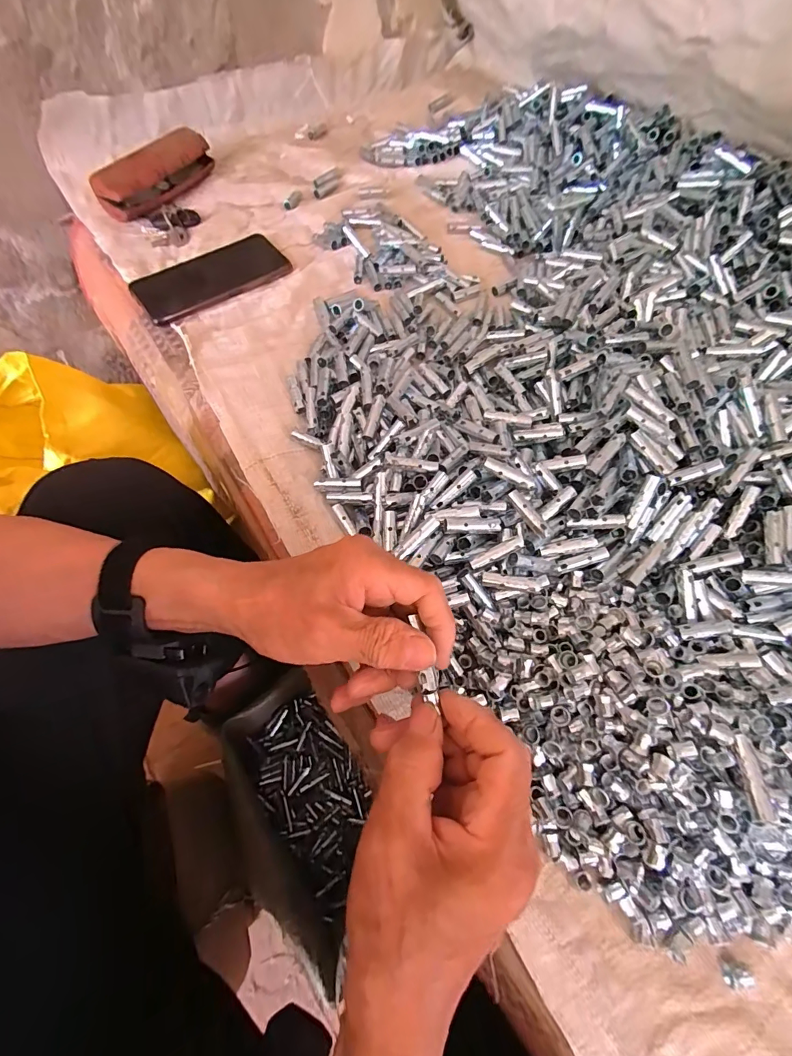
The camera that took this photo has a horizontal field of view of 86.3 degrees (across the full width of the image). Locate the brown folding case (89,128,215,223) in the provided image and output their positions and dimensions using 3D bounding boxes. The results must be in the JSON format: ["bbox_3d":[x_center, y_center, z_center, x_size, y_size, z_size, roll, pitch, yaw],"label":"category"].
[{"bbox_3d":[-0.306,-0.453,0.545,0.044,0.048,0.160,34,70,16],"label":"brown folding case"}]

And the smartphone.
[{"bbox_3d":[-0.211,-0.287,0.479,0.163,0.012,0.083,-34,69,-14],"label":"smartphone"}]

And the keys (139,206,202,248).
[{"bbox_3d":[-0.280,-0.375,0.518,0.070,0.021,0.061,-16,65,-7],"label":"keys"}]

